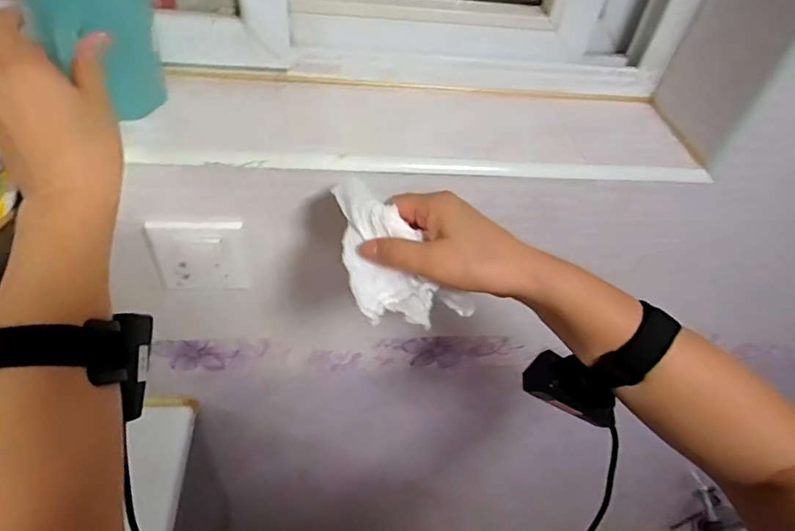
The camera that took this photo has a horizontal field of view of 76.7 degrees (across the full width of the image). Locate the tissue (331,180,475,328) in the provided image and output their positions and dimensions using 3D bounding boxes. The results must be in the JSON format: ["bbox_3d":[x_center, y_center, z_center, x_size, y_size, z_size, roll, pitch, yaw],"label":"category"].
[{"bbox_3d":[-0.012,-0.009,0.364,0.059,0.042,0.126,-30,82,-31],"label":"tissue"}]

